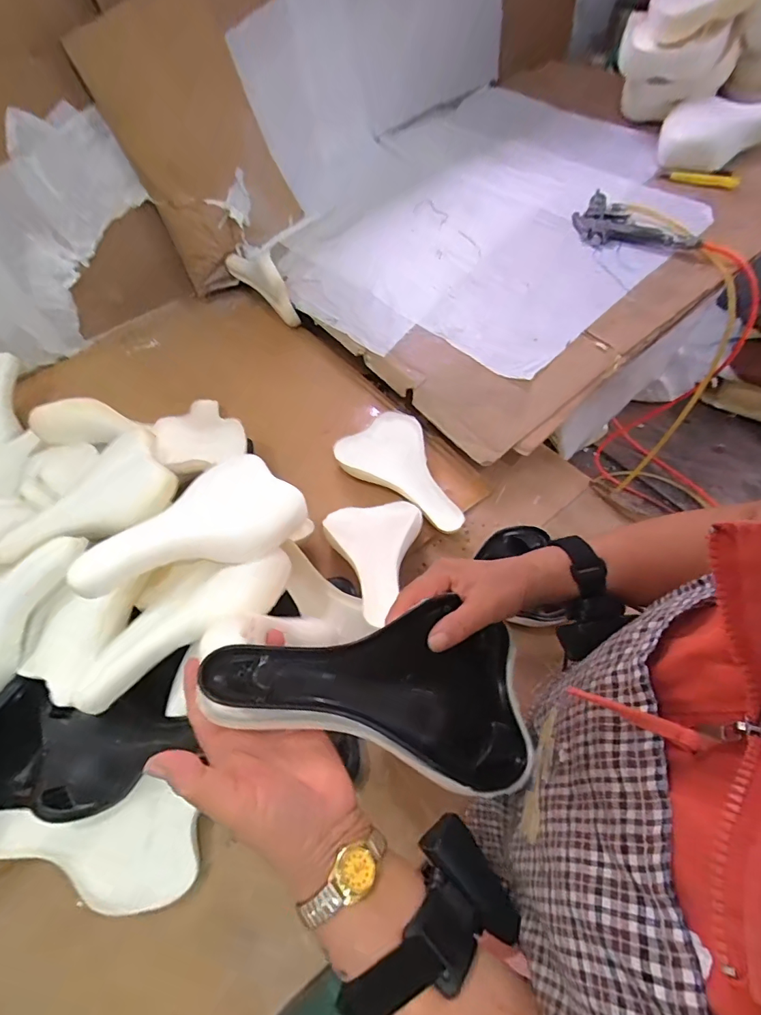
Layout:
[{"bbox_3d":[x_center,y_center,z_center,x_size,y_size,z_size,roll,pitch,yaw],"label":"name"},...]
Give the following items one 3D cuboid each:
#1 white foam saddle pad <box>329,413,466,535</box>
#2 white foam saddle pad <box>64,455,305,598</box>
[{"bbox_3d":[0.048,-0.068,0.724,0.233,0.048,0.144,29,64,20],"label":"white foam saddle pad"},{"bbox_3d":[-0.207,0.020,0.501,0.240,0.055,0.117,-26,59,-27],"label":"white foam saddle pad"}]

